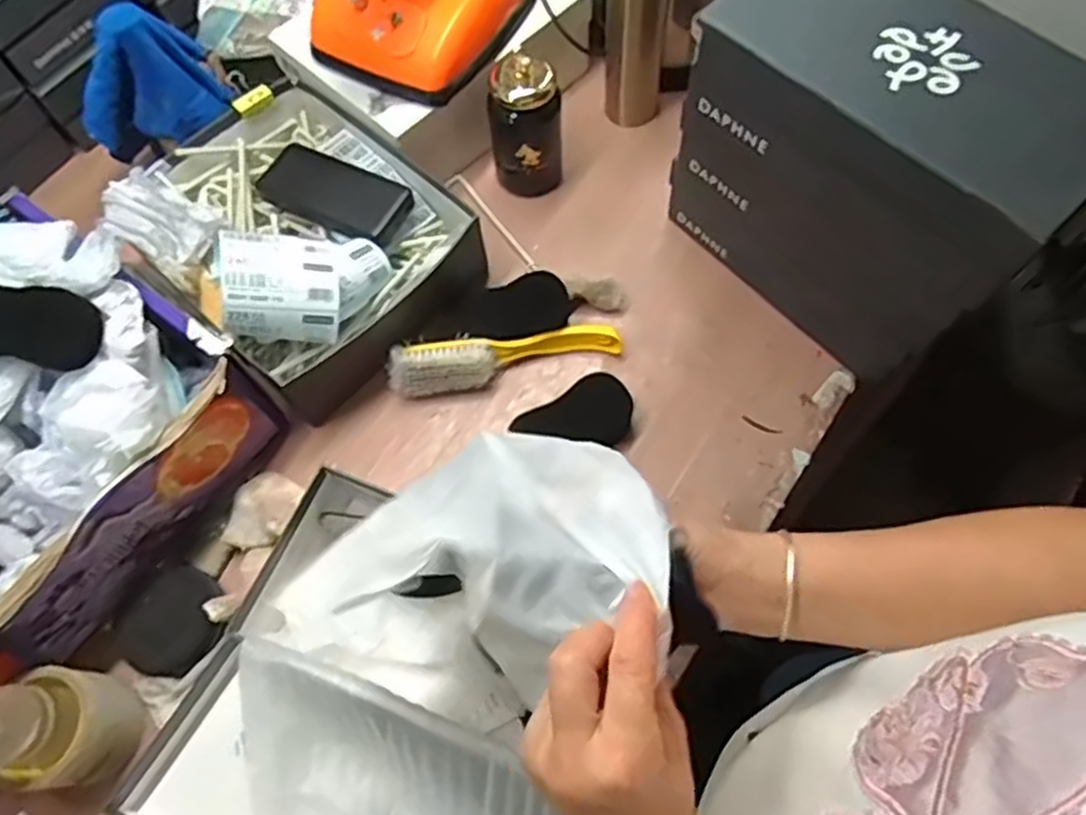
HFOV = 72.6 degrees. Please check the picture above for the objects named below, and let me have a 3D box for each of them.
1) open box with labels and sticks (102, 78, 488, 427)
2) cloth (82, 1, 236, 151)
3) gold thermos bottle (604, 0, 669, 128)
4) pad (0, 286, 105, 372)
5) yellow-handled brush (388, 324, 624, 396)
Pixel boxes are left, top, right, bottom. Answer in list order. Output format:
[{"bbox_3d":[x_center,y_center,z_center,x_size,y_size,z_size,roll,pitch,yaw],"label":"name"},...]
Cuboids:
[{"bbox_3d":[-0.257,-0.182,0.761,0.324,0.128,0.267,40,74,18],"label":"open box with labels and sticks"},{"bbox_3d":[-0.417,-0.339,0.772,0.147,0.111,0.075,-32,69,-11],"label":"cloth"},{"bbox_3d":[0.101,-0.411,0.792,0.066,0.242,0.057,6,67,5],"label":"gold thermos bottle"},{"bbox_3d":[-0.421,-0.068,0.584,0.123,0.017,0.061,10,85,-16],"label":"pad"},{"bbox_3d":[-0.037,-0.052,0.748,0.235,0.049,0.046,-12,66,-3],"label":"yellow-handled brush"}]

